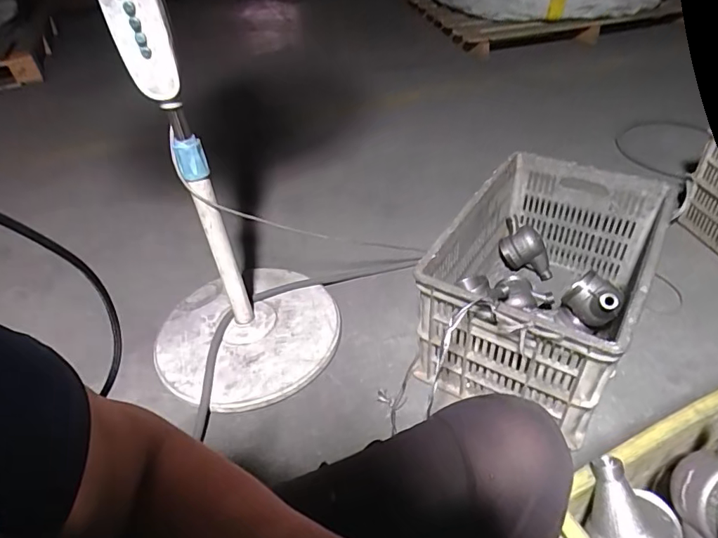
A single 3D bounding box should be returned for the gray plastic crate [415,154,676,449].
[{"bbox_3d":[0.341,0.031,0.925,0.313,0.271,0.454,21,48,25],"label":"gray plastic crate"}]

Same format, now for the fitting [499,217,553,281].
[{"bbox_3d":[0.384,-0.043,1.110,0.123,0.111,0.062,16,46,20],"label":"fitting"}]

